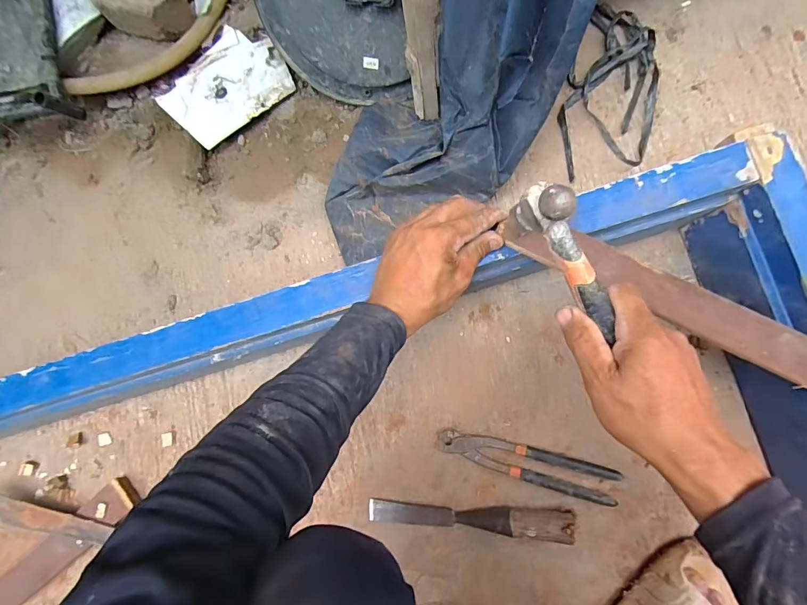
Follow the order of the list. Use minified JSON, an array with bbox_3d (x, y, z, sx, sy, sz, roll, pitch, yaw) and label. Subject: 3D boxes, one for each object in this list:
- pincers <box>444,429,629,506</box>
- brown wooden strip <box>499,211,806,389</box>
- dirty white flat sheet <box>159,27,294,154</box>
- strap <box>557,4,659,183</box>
[{"bbox_3d":[0.153,0.199,0.532,0.214,0.023,0.042,13,87,6],"label":"pincers"},{"bbox_3d":[0.269,0.009,0.389,0.374,0.011,0.043,27,89,7],"label":"brown wooden strip"},{"bbox_3d":[-0.240,-0.294,0.588,0.160,0.012,0.111,-44,97,1],"label":"dirty white flat sheet"},{"bbox_3d":[0.272,-0.274,0.561,0.114,0.016,0.225,12,87,6],"label":"strap"}]

